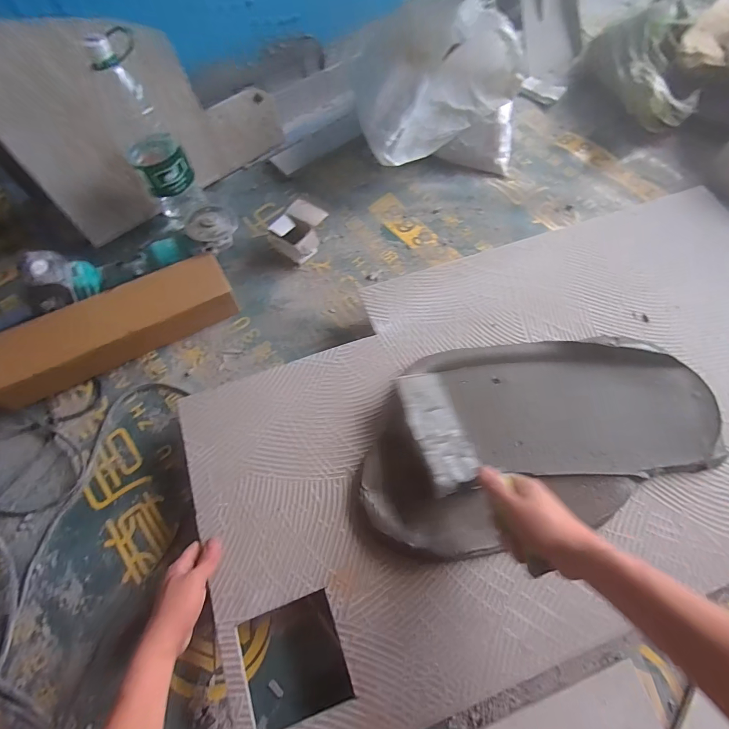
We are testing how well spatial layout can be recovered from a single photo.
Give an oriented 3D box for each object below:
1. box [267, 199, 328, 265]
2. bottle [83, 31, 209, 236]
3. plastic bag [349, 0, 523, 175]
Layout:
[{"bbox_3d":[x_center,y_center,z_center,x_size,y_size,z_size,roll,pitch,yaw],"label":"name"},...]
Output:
[{"bbox_3d":[-0.130,-0.270,0.751,0.095,0.060,0.118,33,71,13],"label":"box"},{"bbox_3d":[-0.383,-0.394,0.668,0.102,0.306,0.093,-32,70,-13],"label":"bottle"},{"bbox_3d":[0.157,-0.531,0.750,0.332,0.276,0.155,-16,68,-7],"label":"plastic bag"}]

